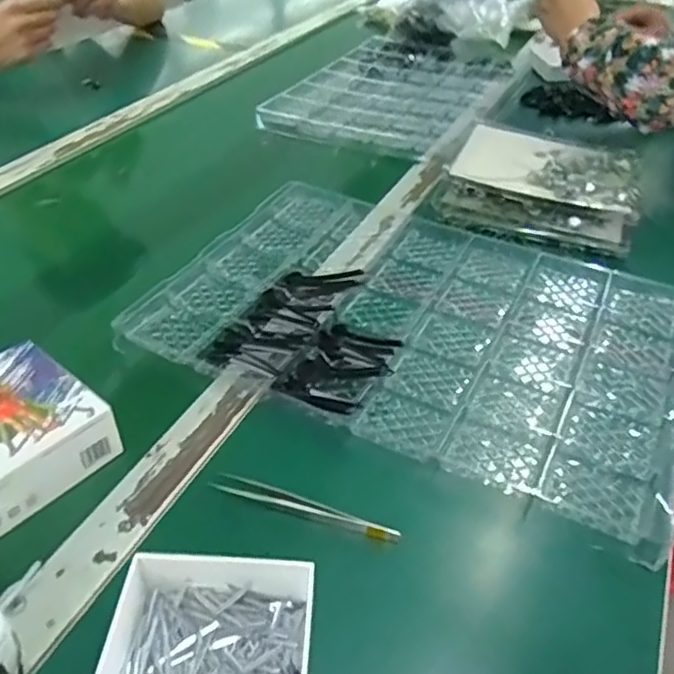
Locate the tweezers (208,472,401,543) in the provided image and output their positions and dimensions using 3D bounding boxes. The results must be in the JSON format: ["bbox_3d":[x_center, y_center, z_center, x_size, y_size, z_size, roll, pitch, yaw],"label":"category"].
[{"bbox_3d":[-0.021,0.111,0.423,0.125,0.007,0.014,14,42,14],"label":"tweezers"}]

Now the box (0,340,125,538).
[{"bbox_3d":[-0.225,0.065,0.444,0.108,0.045,0.102,30,48,29],"label":"box"}]

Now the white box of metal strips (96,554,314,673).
[{"bbox_3d":[-0.065,0.169,0.320,0.101,0.037,0.109,3,40,2],"label":"white box of metal strips"}]

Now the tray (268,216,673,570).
[{"bbox_3d":[0.140,0.006,0.545,0.287,0.021,0.297,19,43,20],"label":"tray"}]

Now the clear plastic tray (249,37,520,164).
[{"bbox_3d":[0.089,-0.395,1.014,0.270,0.019,0.417,20,44,20],"label":"clear plastic tray"}]

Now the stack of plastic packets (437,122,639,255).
[{"bbox_3d":[0.236,-0.181,0.742,0.207,0.045,0.218,14,42,14],"label":"stack of plastic packets"}]

